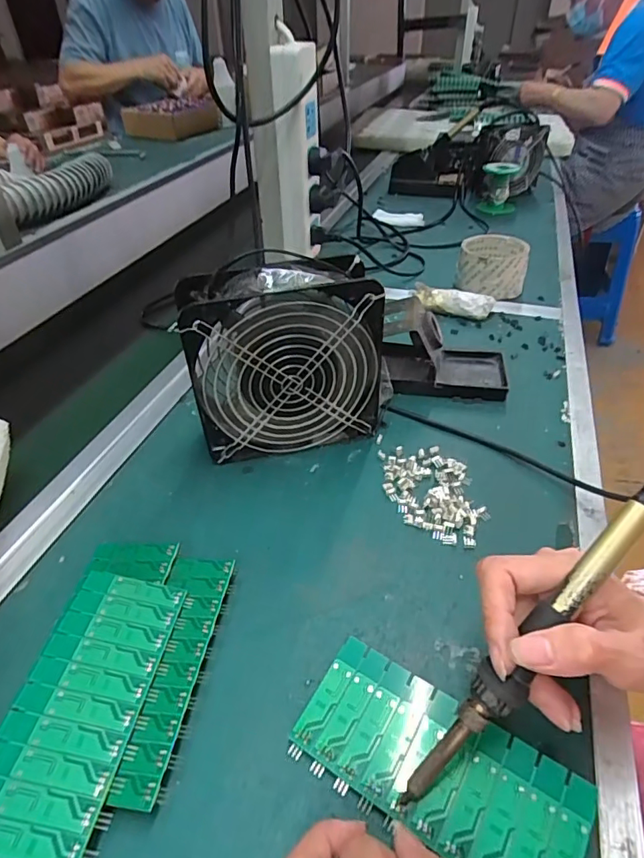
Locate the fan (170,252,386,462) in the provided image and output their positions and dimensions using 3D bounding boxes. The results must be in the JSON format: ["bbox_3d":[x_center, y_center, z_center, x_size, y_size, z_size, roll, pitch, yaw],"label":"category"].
[{"bbox_3d":[-0.027,-0.054,0.404,0.153,0.151,0.055,-10,41,-9],"label":"fan"}]

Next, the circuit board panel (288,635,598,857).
[{"bbox_3d":[0.057,0.167,0.250,0.137,0.009,0.061,23,46,26],"label":"circuit board panel"}]

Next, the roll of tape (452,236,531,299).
[{"bbox_3d":[0.221,-0.210,0.647,0.084,0.058,0.089,10,42,14],"label":"roll of tape"}]

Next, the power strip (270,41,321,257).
[{"bbox_3d":[-0.027,-0.306,0.570,0.047,0.209,0.037,-3,41,-1],"label":"power strip"}]

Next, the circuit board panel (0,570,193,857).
[{"bbox_3d":[-0.127,0.143,0.268,0.065,0.004,0.138,11,42,2],"label":"circuit board panel"}]

